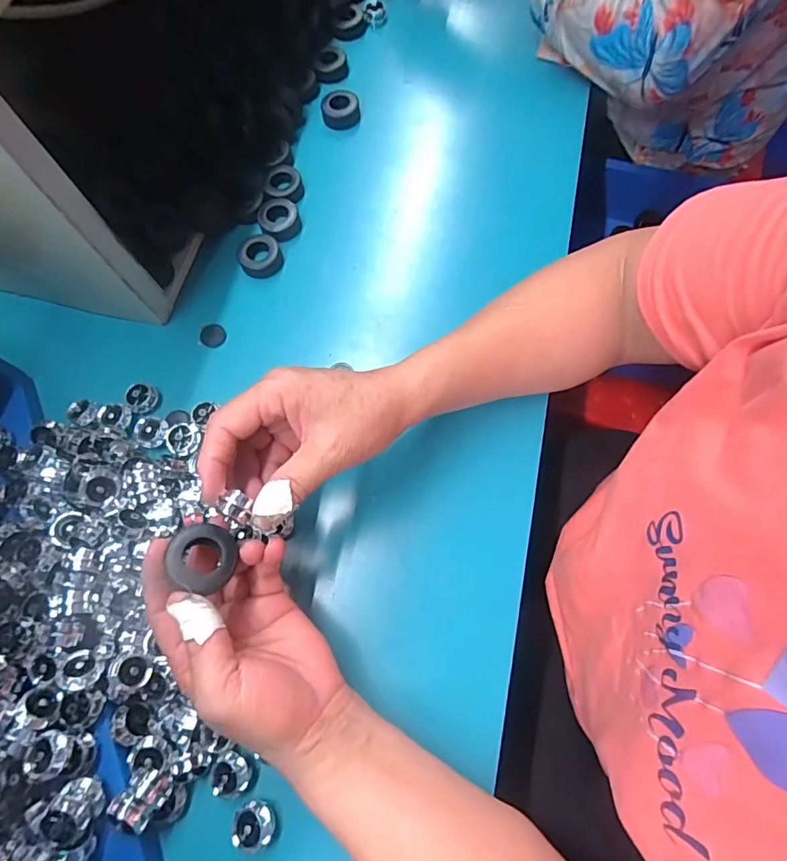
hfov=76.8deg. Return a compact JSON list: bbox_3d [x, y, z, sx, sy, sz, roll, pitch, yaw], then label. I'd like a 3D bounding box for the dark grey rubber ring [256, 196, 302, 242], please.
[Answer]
[{"bbox_3d":[-0.104,-0.191,0.451,0.036,0.017,0.041,-34,74,-11],"label":"dark grey rubber ring"}]

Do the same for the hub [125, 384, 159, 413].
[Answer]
[{"bbox_3d":[-0.200,-0.026,0.394,0.022,0.008,0.022,0,71,0],"label":"hub"}]

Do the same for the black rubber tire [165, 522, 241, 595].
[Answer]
[{"bbox_3d":[-0.106,0.070,0.275,0.032,0.014,0.035,27,53,-14],"label":"black rubber tire"}]

